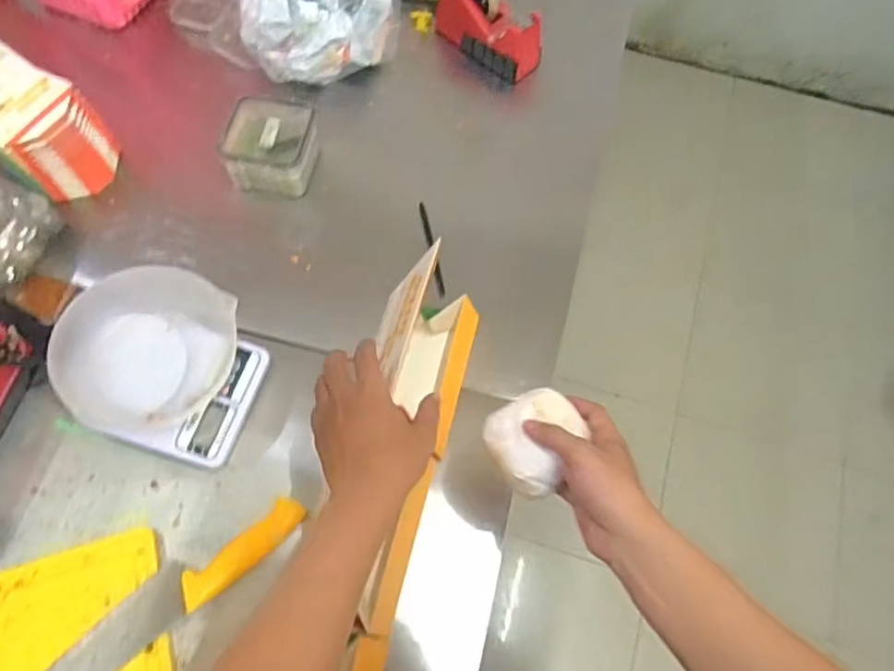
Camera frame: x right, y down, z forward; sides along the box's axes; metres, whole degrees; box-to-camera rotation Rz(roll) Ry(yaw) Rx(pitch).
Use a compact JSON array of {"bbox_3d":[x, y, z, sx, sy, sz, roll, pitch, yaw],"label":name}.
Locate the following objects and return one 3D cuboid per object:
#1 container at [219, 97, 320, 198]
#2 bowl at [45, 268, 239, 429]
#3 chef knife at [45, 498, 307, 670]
[{"bbox_3d":[-0.219,-0.237,0.791,0.102,0.075,0.096,8,65,2],"label":"container"},{"bbox_3d":[-0.315,0.005,0.658,0.175,0.054,0.167,1,65,-2],"label":"bowl"},{"bbox_3d":[-0.291,0.271,0.590,0.349,0.016,0.050,-37,71,-17],"label":"chef knife"}]

